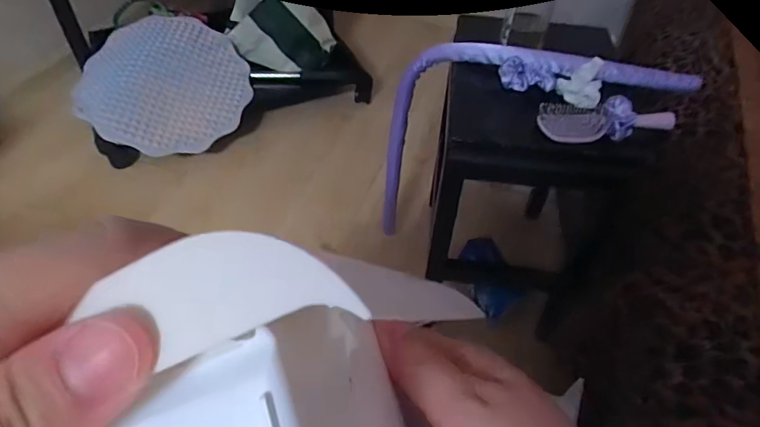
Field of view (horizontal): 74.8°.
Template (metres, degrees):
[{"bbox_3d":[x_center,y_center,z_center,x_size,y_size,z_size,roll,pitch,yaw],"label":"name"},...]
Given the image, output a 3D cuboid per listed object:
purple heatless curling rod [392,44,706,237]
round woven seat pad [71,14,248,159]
[{"bbox_3d":[0.157,-0.159,0.840,0.613,0.274,0.062,-23,33,36],"label":"purple heatless curling rod"},{"bbox_3d":[-0.544,-0.343,1.294,0.388,0.036,0.426,30,59,-8],"label":"round woven seat pad"}]

